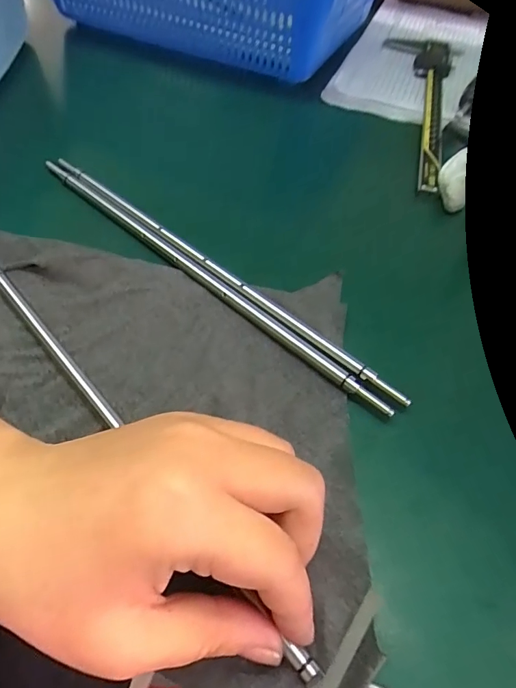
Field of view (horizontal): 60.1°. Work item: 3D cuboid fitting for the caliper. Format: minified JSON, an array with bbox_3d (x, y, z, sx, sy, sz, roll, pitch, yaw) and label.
[{"bbox_3d":[0.145,-0.223,0.404,0.071,0.014,0.273,14,54,5],"label":"caliper"}]

